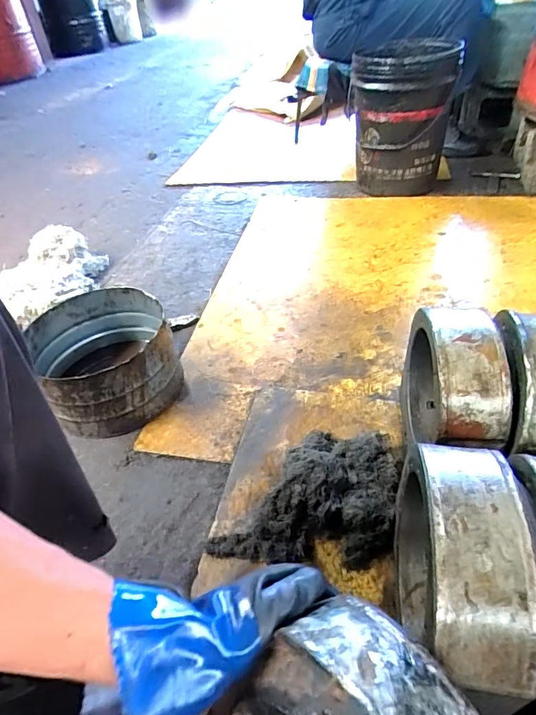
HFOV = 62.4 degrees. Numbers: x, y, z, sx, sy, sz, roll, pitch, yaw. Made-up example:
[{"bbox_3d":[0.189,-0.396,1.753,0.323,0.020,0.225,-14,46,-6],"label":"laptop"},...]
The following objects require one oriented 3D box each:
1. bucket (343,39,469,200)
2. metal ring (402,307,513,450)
[{"bbox_3d":[0.393,-0.717,1.358,0.293,0.376,0.312,2,43,9],"label":"bucket"},{"bbox_3d":[0.249,0.049,0.614,0.088,0.210,0.209,0,43,7],"label":"metal ring"}]

